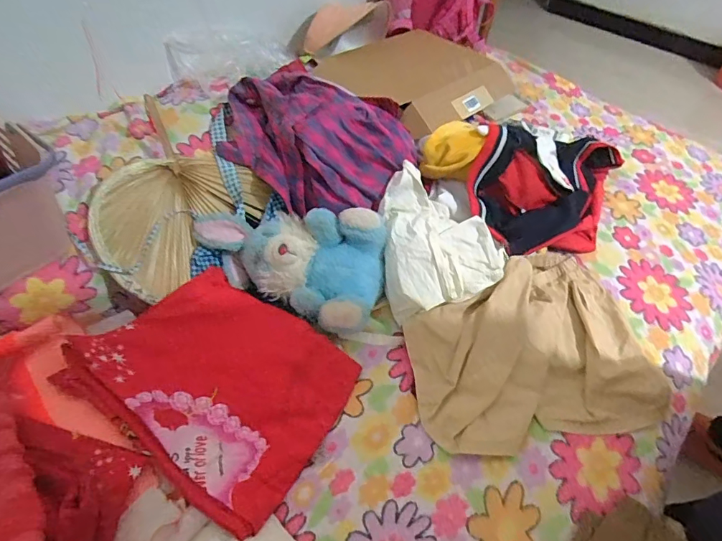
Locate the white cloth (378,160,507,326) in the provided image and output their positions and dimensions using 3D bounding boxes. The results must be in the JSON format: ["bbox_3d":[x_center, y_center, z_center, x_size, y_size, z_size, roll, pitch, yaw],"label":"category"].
[{"bbox_3d":[0.125,-0.054,0.747,0.190,0.112,0.222,-10,51,-12],"label":"white cloth"}]

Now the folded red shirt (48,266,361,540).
[{"bbox_3d":[-0.184,0.143,0.618,0.308,0.042,0.269,37,46,9],"label":"folded red shirt"}]

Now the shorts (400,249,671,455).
[{"bbox_3d":[0.258,0.101,0.699,0.383,0.064,0.313,-9,51,-12],"label":"shorts"}]

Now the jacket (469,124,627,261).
[{"bbox_3d":[0.370,-0.180,0.881,0.230,0.178,0.450,28,53,19],"label":"jacket"}]

